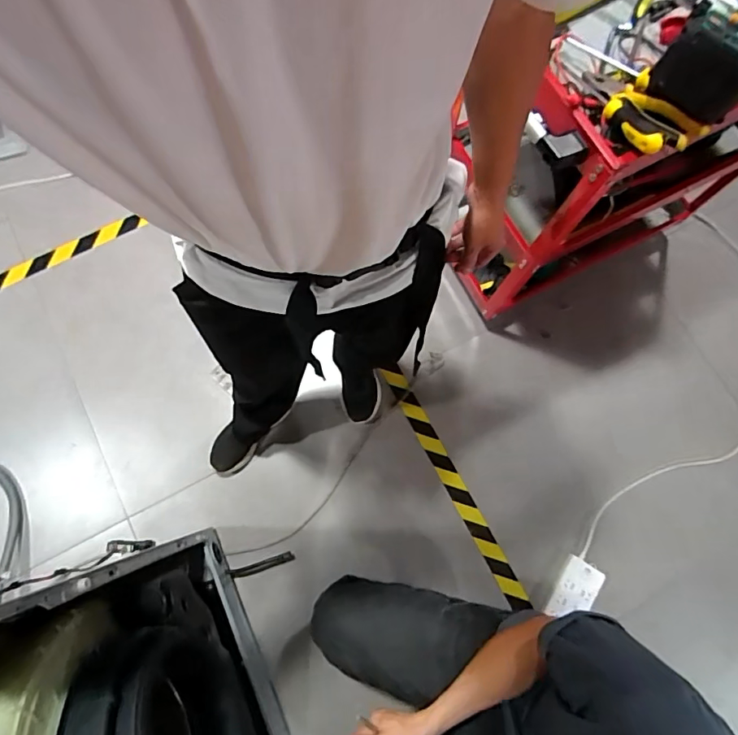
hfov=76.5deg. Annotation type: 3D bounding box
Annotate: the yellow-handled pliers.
[{"bbox_3d":[0.373,-0.372,0.666,0.089,0.027,0.191,-23,60,-6],"label":"yellow-handled pliers"}]

